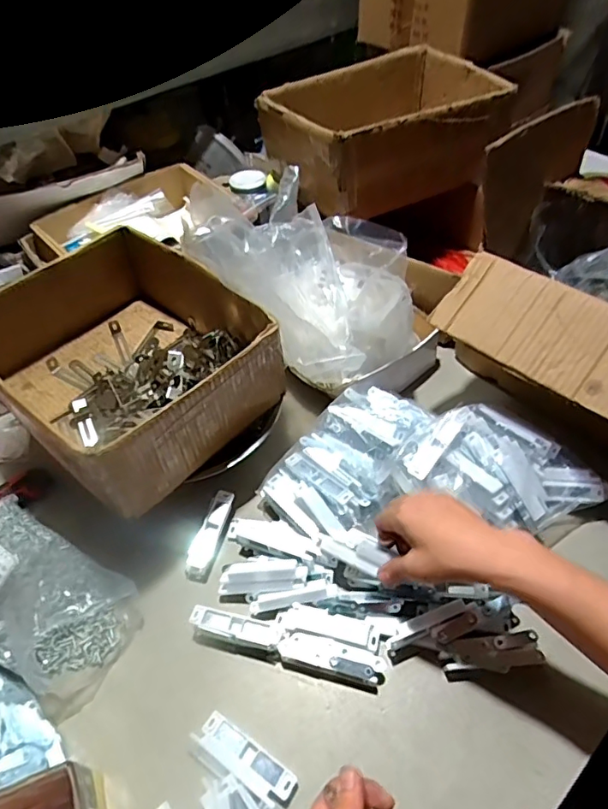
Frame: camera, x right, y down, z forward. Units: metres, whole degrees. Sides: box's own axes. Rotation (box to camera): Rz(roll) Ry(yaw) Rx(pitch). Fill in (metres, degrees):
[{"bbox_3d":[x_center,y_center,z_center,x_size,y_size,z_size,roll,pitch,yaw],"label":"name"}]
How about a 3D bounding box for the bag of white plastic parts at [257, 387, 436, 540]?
[{"bbox_3d":[0.058,0.062,0.639,0.127,0.053,0.211,34,59,28],"label":"bag of white plastic parts"}]

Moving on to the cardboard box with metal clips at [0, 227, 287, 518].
[{"bbox_3d":[-0.207,-0.058,0.629,0.297,0.118,0.243,34,59,28],"label":"cardboard box with metal clips"}]

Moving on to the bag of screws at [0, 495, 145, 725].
[{"bbox_3d":[-0.290,0.196,0.550,0.223,0.086,0.138,22,54,21],"label":"bag of screws"}]

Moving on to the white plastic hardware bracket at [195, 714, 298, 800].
[{"bbox_3d":[-0.051,0.315,0.473,0.093,0.011,0.029,26,56,23],"label":"white plastic hardware bracket"}]

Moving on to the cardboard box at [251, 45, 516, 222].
[{"bbox_3d":[0.128,-0.423,0.824,0.319,0.122,0.234,-31,54,-21],"label":"cardboard box"}]

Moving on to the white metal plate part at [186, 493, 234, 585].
[{"bbox_3d":[-0.108,0.151,0.615,0.029,0.010,0.105,12,64,14],"label":"white metal plate part"}]

